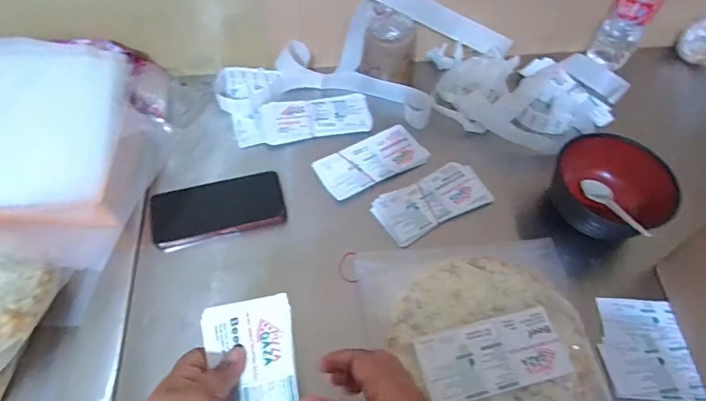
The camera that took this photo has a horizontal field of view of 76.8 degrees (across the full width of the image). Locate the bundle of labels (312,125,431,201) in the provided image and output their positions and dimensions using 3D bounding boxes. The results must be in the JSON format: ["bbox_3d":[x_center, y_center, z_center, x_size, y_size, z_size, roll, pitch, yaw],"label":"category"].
[{"bbox_3d":[0.027,-0.055,0.631,0.159,0.012,0.077,-24,61,-17],"label":"bundle of labels"}]

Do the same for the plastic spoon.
[{"bbox_3d":[0.320,0.008,0.541,0.027,0.015,0.135,1,27,-1],"label":"plastic spoon"}]

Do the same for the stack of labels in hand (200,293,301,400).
[{"bbox_3d":[-0.073,0.150,0.337,0.073,0.005,0.147,-17,67,8],"label":"stack of labels in hand"}]

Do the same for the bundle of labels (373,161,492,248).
[{"bbox_3d":[0.103,0.000,0.594,0.152,0.011,0.077,-26,61,-17],"label":"bundle of labels"}]

